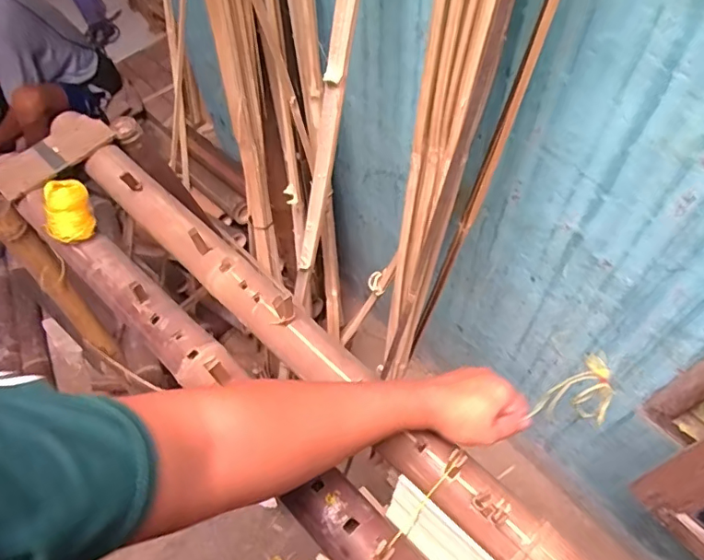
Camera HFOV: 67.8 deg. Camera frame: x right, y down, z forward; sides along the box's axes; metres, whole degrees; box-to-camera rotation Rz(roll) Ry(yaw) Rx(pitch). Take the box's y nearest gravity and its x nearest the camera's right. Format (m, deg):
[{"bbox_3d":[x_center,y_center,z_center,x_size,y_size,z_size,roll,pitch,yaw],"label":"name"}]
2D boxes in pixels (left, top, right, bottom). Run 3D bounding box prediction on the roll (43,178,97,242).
[{"bbox_3d":[-0.408,-0.098,0.753,0.074,0.065,0.070,-1,59,2],"label":"roll"}]

